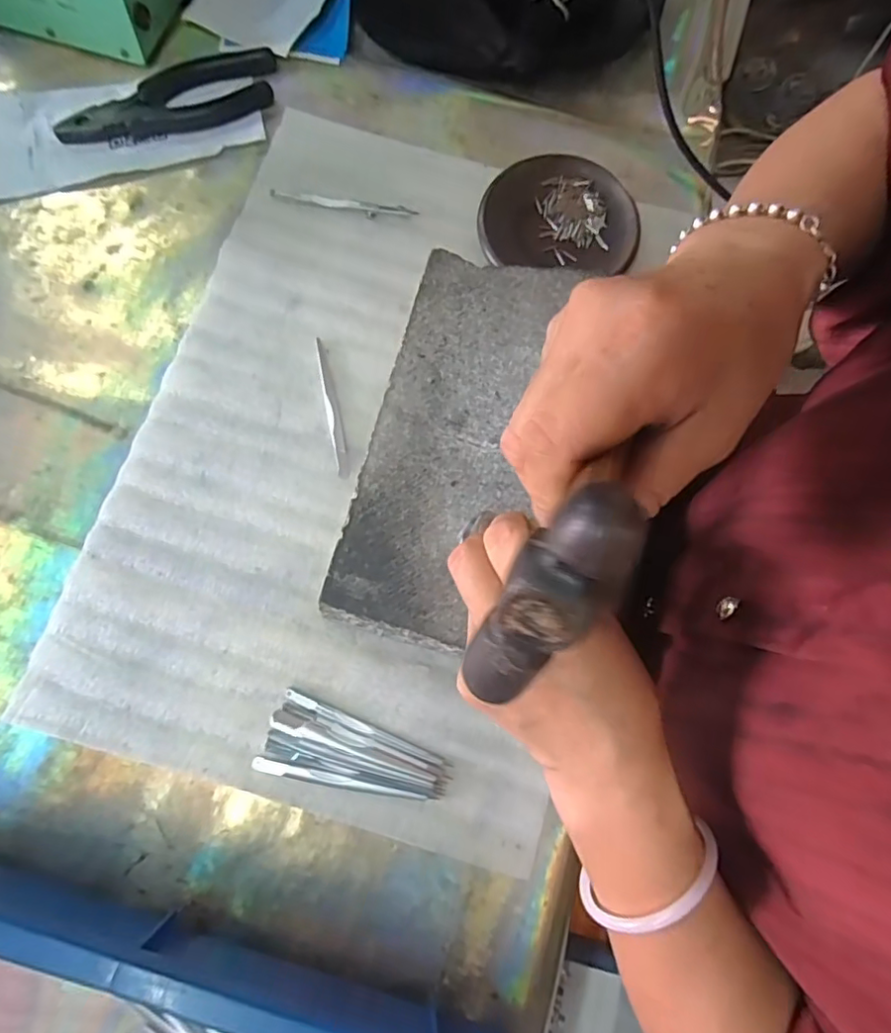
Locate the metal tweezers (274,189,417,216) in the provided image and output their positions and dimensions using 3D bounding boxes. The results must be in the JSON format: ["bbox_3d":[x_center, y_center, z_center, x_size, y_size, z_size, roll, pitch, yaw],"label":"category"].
[{"bbox_3d":[-0.074,-0.230,0.411,0.107,0.004,0.007,7,76,0],"label":"metal tweezers"}]

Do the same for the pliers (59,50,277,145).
[{"bbox_3d":[-0.205,-0.311,0.422,0.165,0.014,0.055,-25,78,-7],"label":"pliers"}]

